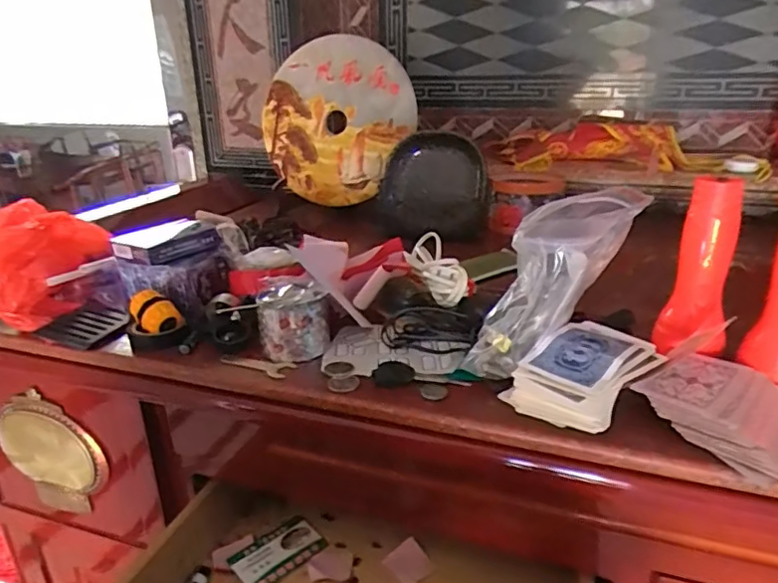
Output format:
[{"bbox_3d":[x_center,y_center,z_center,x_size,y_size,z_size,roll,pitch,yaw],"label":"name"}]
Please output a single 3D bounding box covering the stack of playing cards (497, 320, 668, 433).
[{"bbox_3d":[0.141,0.060,0.408,0.099,0.041,0.070,-20,29,-39],"label":"stack of playing cards"}]

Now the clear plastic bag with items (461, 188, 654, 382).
[{"bbox_3d":[0.111,-0.004,0.409,0.068,0.164,0.075,32,26,6],"label":"clear plastic bag with items"}]

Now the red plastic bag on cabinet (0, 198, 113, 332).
[{"bbox_3d":[-0.351,-0.032,0.573,0.098,0.094,0.134,-6,22,-12],"label":"red plastic bag on cabinet"}]

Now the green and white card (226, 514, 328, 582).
[{"bbox_3d":[-0.111,0.264,0.572,0.091,0.010,0.055,-19,26,-40],"label":"green and white card"}]

